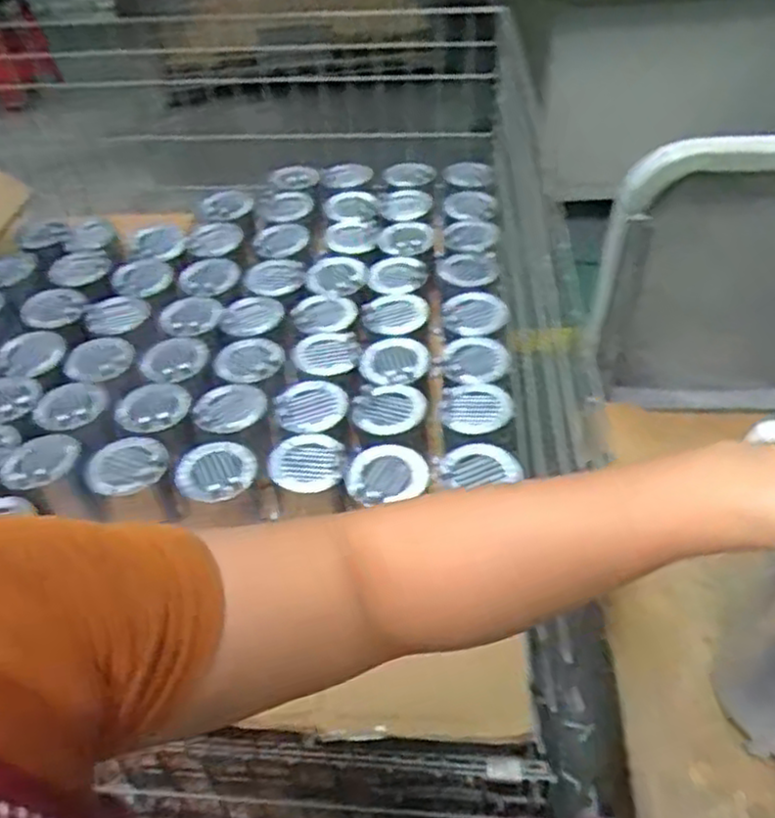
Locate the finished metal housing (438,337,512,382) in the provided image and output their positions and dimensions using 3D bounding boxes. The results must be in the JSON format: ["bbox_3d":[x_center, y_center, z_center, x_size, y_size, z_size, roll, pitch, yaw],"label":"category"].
[{"bbox_3d":[0.114,-0.065,0.956,0.099,0.023,0.074,-12,46,-7],"label":"finished metal housing"}]

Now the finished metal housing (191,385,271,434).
[{"bbox_3d":[-0.198,-0.005,0.912,0.089,0.019,0.076,-15,46,-10],"label":"finished metal housing"}]

